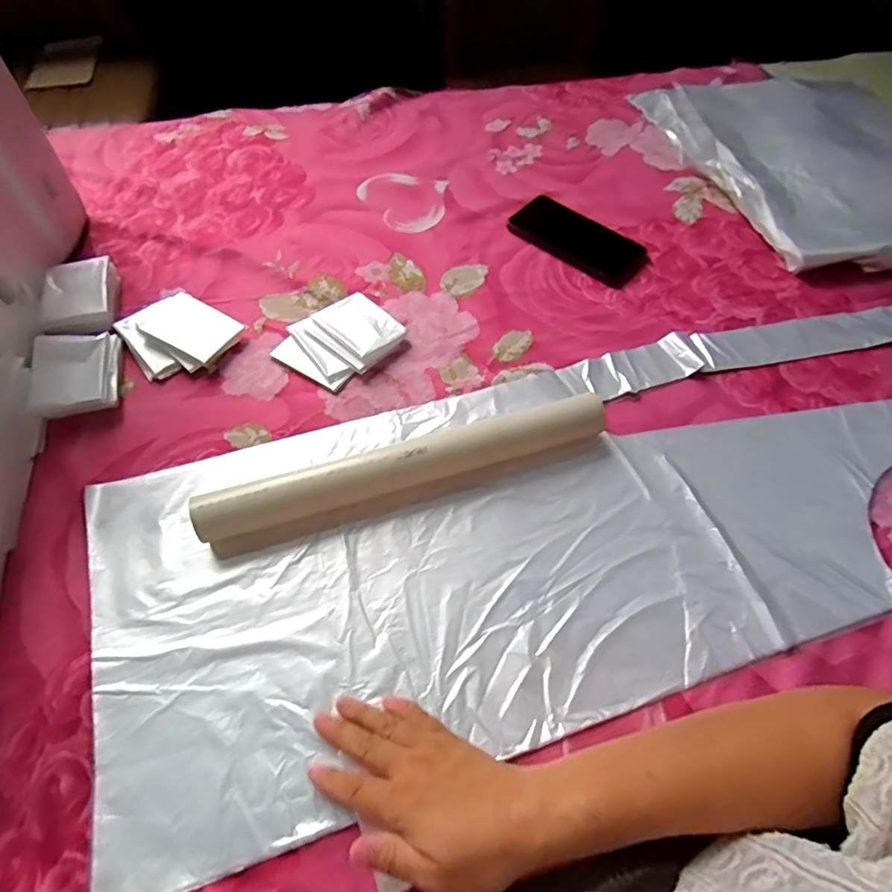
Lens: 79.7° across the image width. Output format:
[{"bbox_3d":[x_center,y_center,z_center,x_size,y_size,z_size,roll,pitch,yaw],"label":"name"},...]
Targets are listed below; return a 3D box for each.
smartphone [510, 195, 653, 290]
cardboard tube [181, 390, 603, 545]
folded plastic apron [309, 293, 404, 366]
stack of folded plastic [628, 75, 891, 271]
[{"bbox_3d":[0.167,-0.259,0.662,0.165,0.011,0.088,38,66,19],"label":"smartphone"},{"bbox_3d":[-0.029,0.017,0.466,0.356,0.042,0.033,-16,61,-10],"label":"cardboard tube"},{"bbox_3d":[-0.090,-0.126,0.566,0.066,0.019,0.091,-39,67,-21],"label":"folded plastic apron"},{"bbox_3d":[0.501,-0.400,0.737,0.333,0.058,0.444,-9,60,-7],"label":"stack of folded plastic"}]

